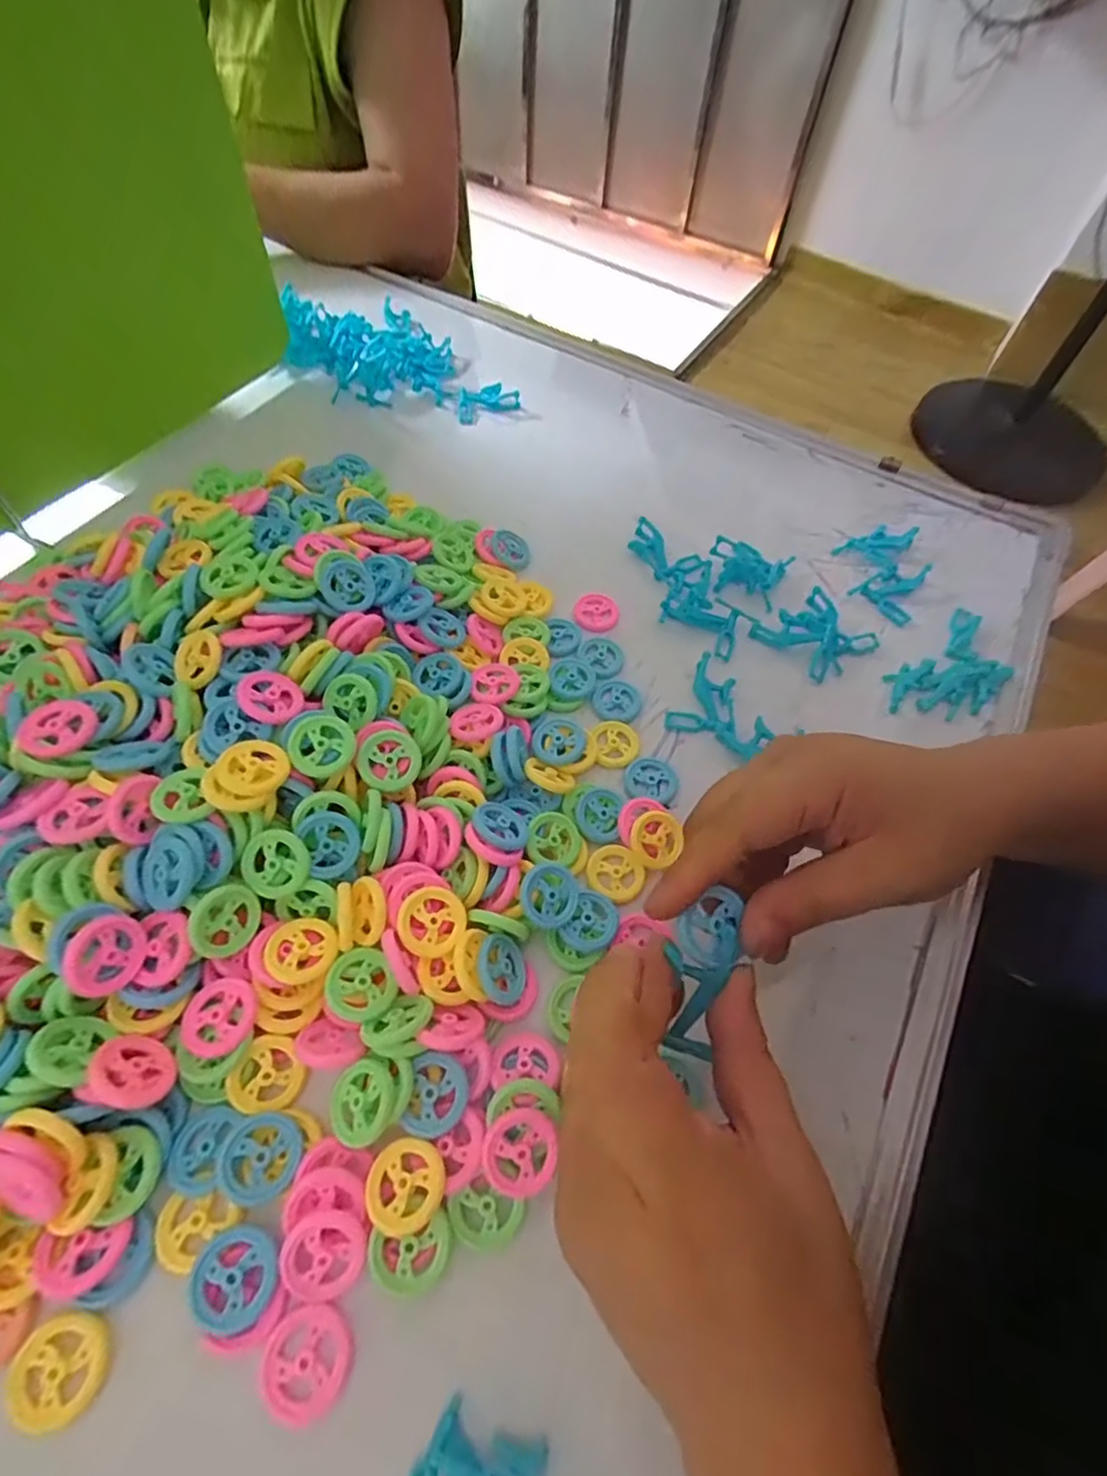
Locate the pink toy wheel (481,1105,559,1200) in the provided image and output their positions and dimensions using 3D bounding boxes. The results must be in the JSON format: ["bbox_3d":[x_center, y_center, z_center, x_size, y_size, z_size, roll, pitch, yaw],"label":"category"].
[{"bbox_3d":[-0.013,0.159,0.237,0.028,0.007,0.029,2,58,-3],"label":"pink toy wheel"}]

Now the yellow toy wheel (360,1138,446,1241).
[{"bbox_3d":[-0.056,0.168,0.231,0.029,0.004,0.030,2,58,-3],"label":"yellow toy wheel"}]

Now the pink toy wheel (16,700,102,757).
[{"bbox_3d":[-0.223,-0.004,0.276,0.027,0.006,0.030,14,55,-6],"label":"pink toy wheel"}]

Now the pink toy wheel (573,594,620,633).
[{"bbox_3d":[0.028,-0.083,0.406,0.029,0.007,0.027,2,58,-3],"label":"pink toy wheel"}]

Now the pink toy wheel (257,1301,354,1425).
[{"bbox_3d":[-0.085,0.214,0.211,0.029,0.004,0.029,2,58,-3],"label":"pink toy wheel"}]

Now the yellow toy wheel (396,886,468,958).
[{"bbox_3d":[-0.054,0.081,0.271,0.029,0.004,0.030,9,64,-19],"label":"yellow toy wheel"}]

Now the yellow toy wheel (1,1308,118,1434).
[{"bbox_3d":[-0.166,0.212,0.206,0.031,0.005,0.028,20,59,8],"label":"yellow toy wheel"}]

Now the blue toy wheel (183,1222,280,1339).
[{"bbox_3d":[-0.114,0.192,0.218,0.028,0.007,0.029,2,58,-3],"label":"blue toy wheel"}]

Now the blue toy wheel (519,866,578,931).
[{"bbox_3d":[-0.002,0.074,0.287,0.029,0.004,0.028,6,72,-18],"label":"blue toy wheel"}]

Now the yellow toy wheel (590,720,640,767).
[{"bbox_3d":[0.035,0.002,0.352,0.027,0.004,0.029,2,58,-3],"label":"yellow toy wheel"}]

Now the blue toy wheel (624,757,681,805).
[{"bbox_3d":[0.055,0.024,0.342,0.030,0.005,0.027,12,59,4],"label":"blue toy wheel"}]

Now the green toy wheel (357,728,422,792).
[{"bbox_3d":[-0.080,0.011,0.300,0.029,0.005,0.029,4,78,-16],"label":"green toy wheel"}]

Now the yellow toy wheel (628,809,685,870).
[{"bbox_3d":[0.053,0.052,0.318,0.025,0.004,0.029,22,73,2],"label":"yellow toy wheel"}]

